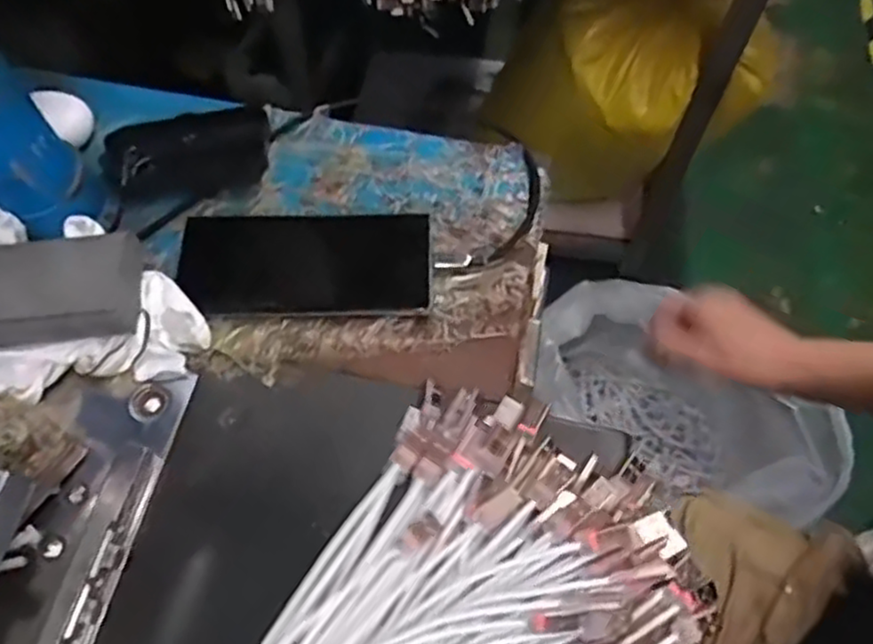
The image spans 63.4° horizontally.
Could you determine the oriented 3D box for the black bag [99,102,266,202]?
[{"bbox_3d":[-0.168,-0.113,0.484,0.107,0.030,0.049,-8,63,-4],"label":"black bag"}]

